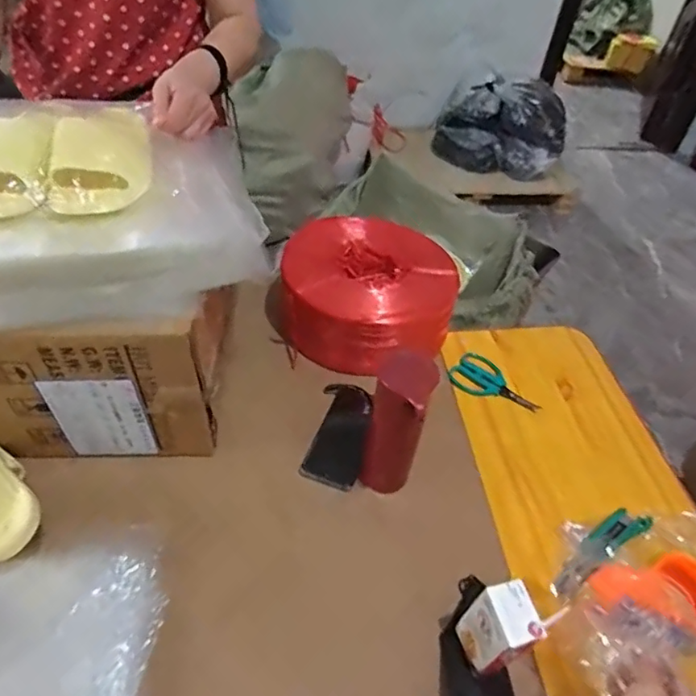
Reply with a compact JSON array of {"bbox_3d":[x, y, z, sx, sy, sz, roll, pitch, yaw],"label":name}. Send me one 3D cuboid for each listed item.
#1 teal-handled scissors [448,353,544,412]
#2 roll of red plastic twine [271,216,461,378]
[{"bbox_3d":[0.243,0.062,0.907,0.152,0.020,0.080,31,52,22],"label":"teal-handled scissors"},{"bbox_3d":[0.034,-0.095,0.919,0.277,0.124,0.256,11,47,5],"label":"roll of red plastic twine"}]

